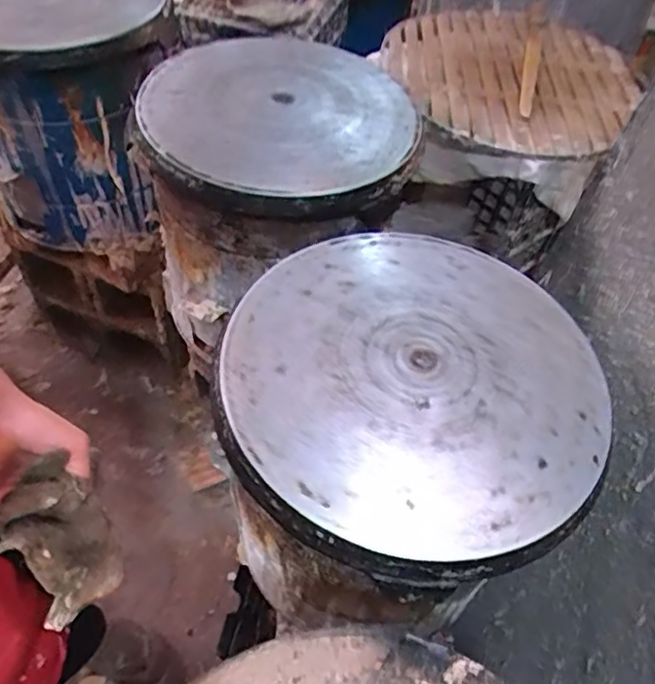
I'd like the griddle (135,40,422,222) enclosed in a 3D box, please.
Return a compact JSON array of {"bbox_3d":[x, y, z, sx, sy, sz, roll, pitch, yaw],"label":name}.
[{"bbox_3d":[-0.057,-0.310,0.839,0.348,0.065,0.366,3,52,-3],"label":"griddle"}]

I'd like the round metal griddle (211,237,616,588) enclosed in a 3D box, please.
[{"bbox_3d":[0.080,0.040,0.600,0.357,0.037,0.357,3,52,-3],"label":"round metal griddle"}]

